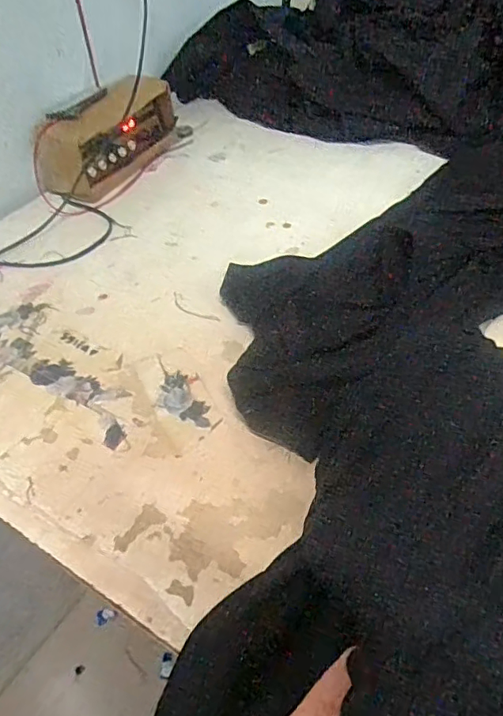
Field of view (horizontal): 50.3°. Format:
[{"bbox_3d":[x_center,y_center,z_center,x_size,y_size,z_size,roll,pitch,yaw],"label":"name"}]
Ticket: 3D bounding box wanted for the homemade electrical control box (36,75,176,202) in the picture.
[{"bbox_3d":[-0.175,-0.278,0.672,0.073,0.091,0.198,16,52,21],"label":"homemade electrical control box"}]

